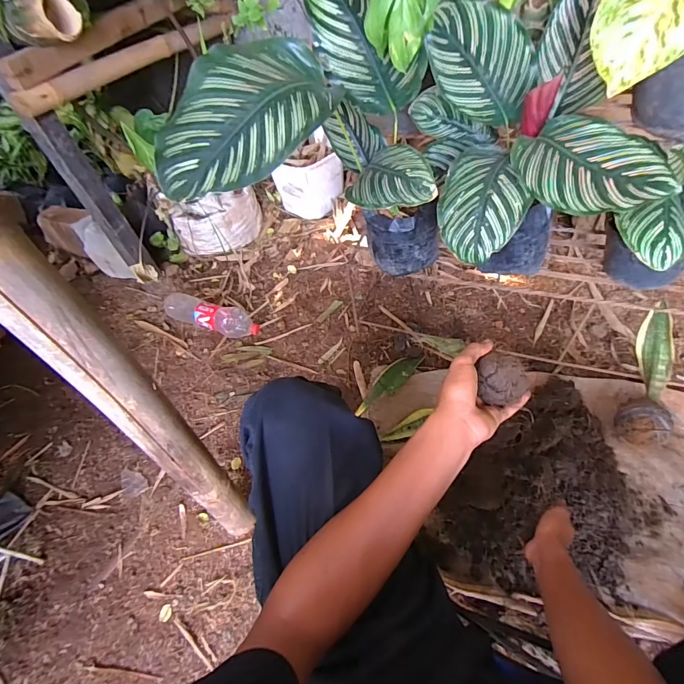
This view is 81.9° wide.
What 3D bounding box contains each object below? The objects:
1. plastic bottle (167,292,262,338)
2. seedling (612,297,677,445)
[{"bbox_3d":[-0.410,-0.081,1.224,0.316,0.076,0.090,12,55,14],"label":"plastic bottle"},{"bbox_3d":[0.660,0.065,0.829,0.108,0.084,0.307,14,79,15],"label":"seedling"}]

